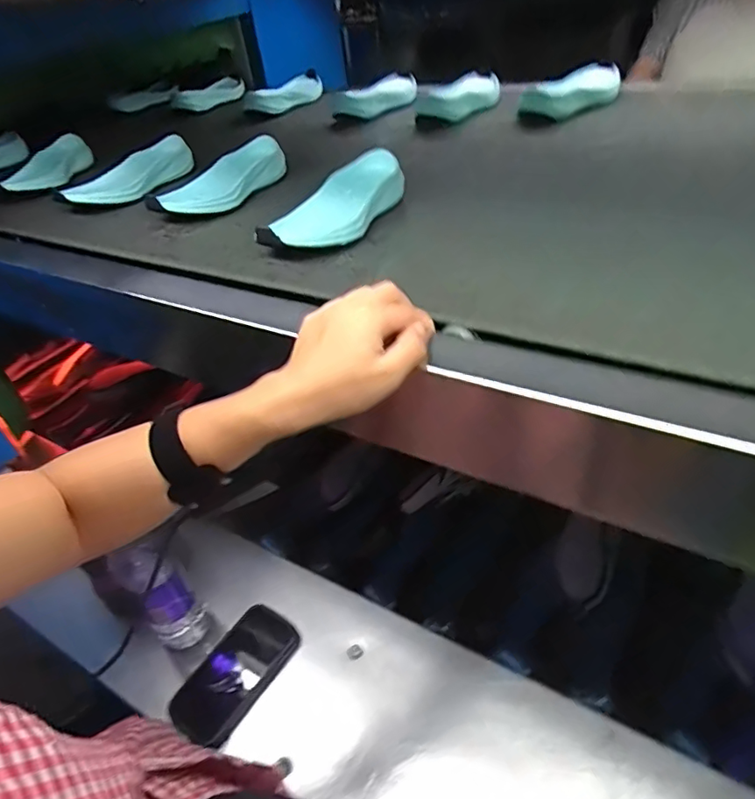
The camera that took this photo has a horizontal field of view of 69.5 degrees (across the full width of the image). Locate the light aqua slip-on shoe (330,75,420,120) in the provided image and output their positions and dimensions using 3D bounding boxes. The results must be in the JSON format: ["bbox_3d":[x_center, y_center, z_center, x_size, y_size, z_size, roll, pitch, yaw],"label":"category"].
[{"bbox_3d":[-0.003,-0.517,0.935,0.063,0.037,0.178,30,57,32],"label":"light aqua slip-on shoe"}]

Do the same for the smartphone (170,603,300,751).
[{"bbox_3d":[-0.166,0.322,0.646,0.086,0.009,0.154,21,46,30],"label":"smartphone"}]

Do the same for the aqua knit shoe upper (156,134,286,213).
[{"bbox_3d":[-0.189,-0.274,0.672,0.080,0.039,0.188,19,52,25],"label":"aqua knit shoe upper"}]

